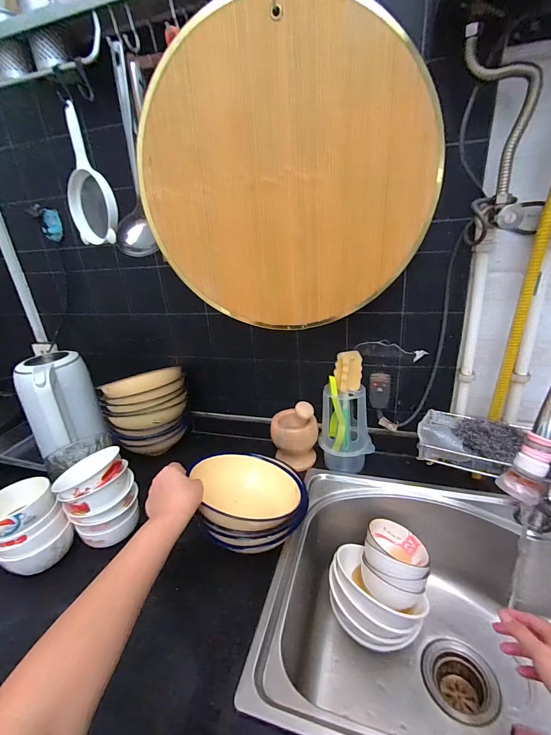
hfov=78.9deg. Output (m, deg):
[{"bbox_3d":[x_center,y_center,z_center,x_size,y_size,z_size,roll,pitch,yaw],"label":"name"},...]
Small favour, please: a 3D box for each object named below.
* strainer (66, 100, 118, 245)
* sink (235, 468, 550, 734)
[{"bbox_3d":[-0.335,-0.327,0.595,0.052,0.195,0.119,-22,29,-35],"label":"strainer"},{"bbox_3d":[0.301,0.420,0.532,0.572,0.237,0.439,3,24,18],"label":"sink"}]

